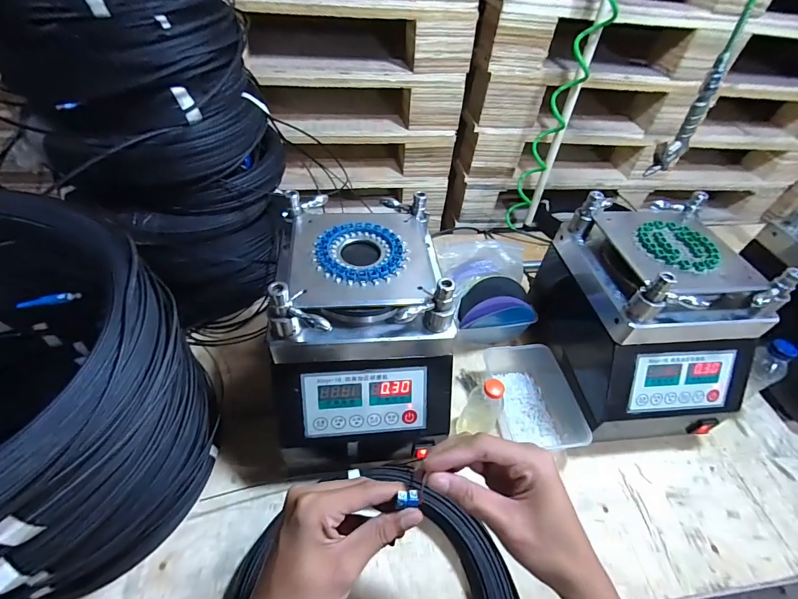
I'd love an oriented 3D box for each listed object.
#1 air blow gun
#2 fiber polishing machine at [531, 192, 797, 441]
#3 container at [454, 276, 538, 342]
[{"bbox_3d":[0.466,-0.287,0.592,0.061,0.168,0.032,-32,58,-28],"label":"air blow gun"},{"bbox_3d":[0.377,0.034,0.582,0.222,0.268,0.282,-1,49,-5],"label":"fiber polishing machine"},{"bbox_3d":[0.168,0.022,0.669,0.152,0.101,0.087,-8,50,-11],"label":"container"}]

